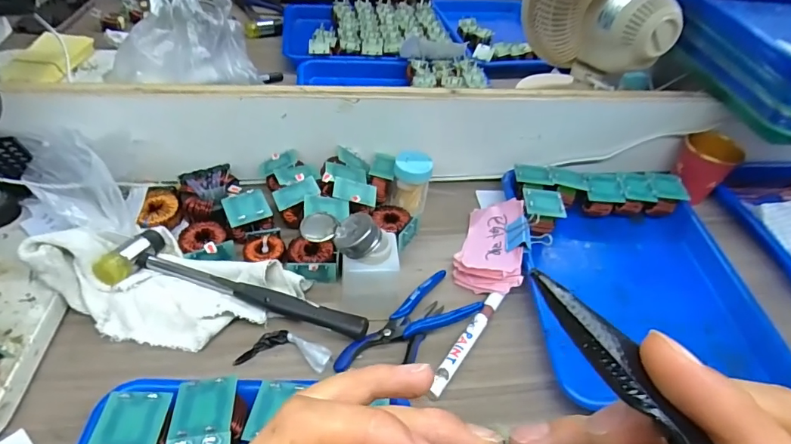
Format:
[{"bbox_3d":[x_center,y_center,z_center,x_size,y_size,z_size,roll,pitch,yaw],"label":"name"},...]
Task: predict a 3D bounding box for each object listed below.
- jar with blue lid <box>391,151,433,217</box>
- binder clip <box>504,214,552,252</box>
[{"bbox_3d":[0.018,-0.046,0.562,0.044,0.078,0.036,4,45,-4],"label":"jar with blue lid"},{"bbox_3d":[0.152,0.014,0.507,0.049,0.024,0.041,10,45,2],"label":"binder clip"}]

